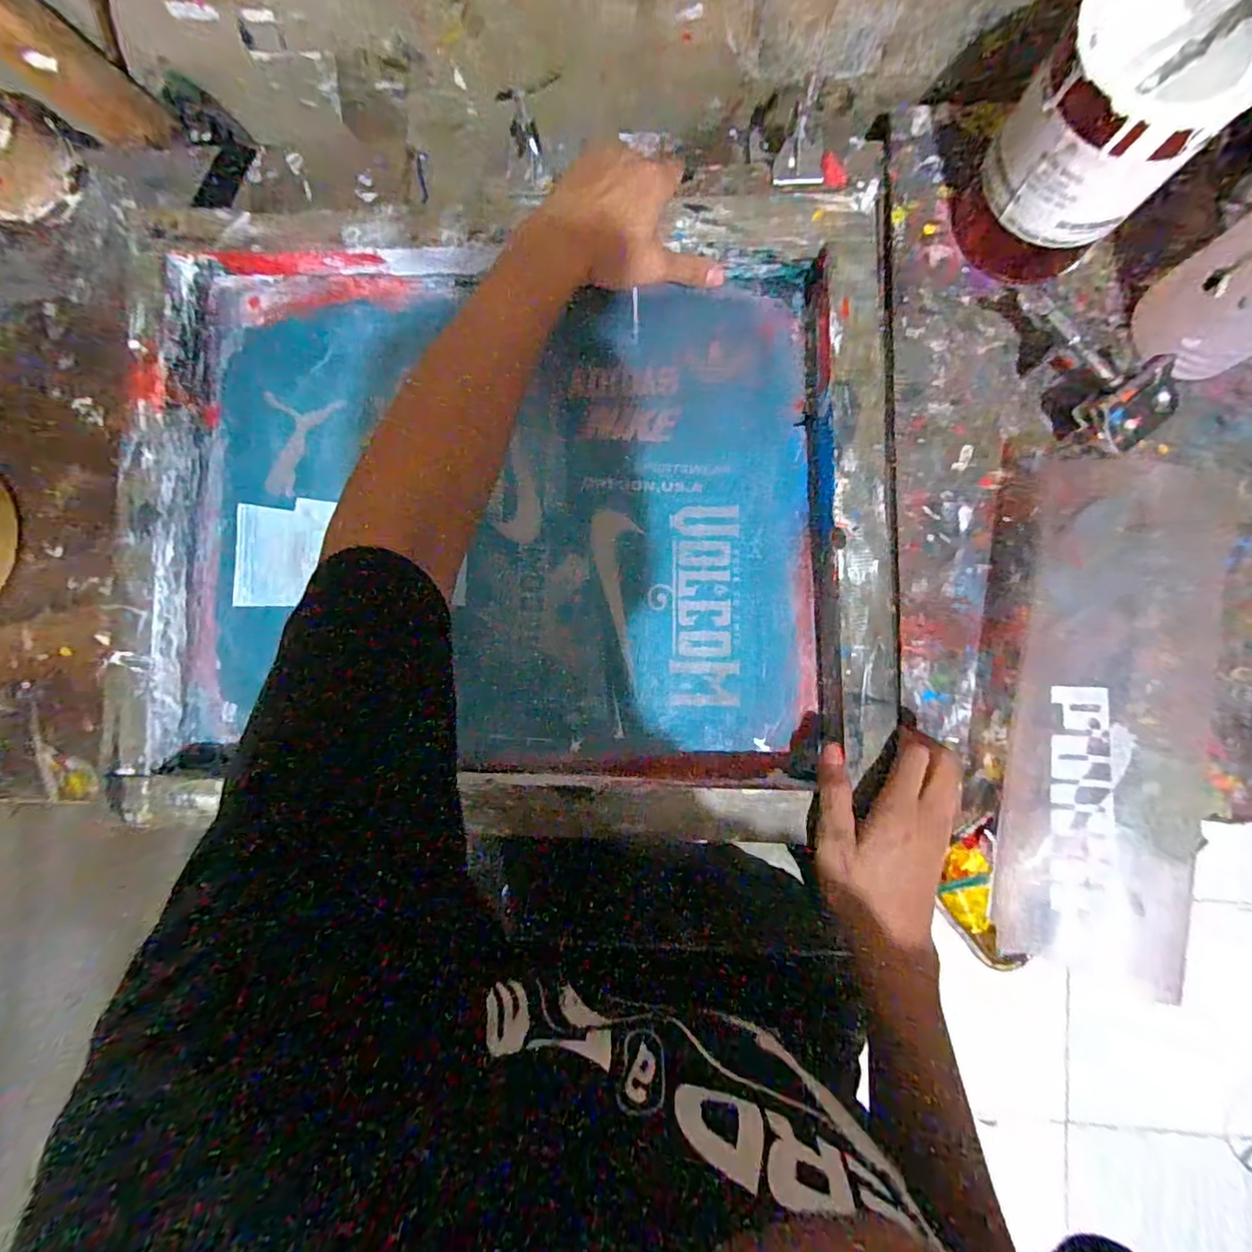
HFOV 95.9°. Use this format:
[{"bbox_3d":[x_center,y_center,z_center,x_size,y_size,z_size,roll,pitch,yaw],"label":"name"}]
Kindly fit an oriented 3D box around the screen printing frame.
[{"bbox_3d":[-0.090,-0.084,0.433,0.549,0.059,0.458,0,86,3],"label":"screen printing frame"}]

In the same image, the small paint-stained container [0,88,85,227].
[{"bbox_3d":[-0.524,-0.394,0.475,0.109,0.039,0.096,19,89,4],"label":"small paint-stained container"}]

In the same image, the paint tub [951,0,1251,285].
[{"bbox_3d":[0.311,-0.322,0.378,0.114,0.136,0.107,0,87,3],"label":"paint tub"}]

